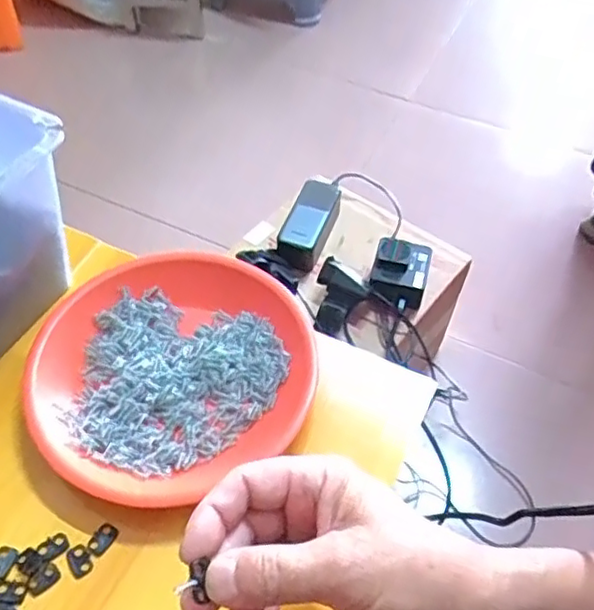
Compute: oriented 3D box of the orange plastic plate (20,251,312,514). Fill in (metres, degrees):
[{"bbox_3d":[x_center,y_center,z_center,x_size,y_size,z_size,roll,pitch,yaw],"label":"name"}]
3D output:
[{"bbox_3d":[-0.090,0.040,0.445,0.187,0.025,0.181,-33,60,-23],"label":"orange plastic plate"}]

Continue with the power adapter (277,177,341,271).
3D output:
[{"bbox_3d":[0.016,-0.117,0.871,0.060,0.041,0.139,19,67,13],"label":"power adapter"}]

